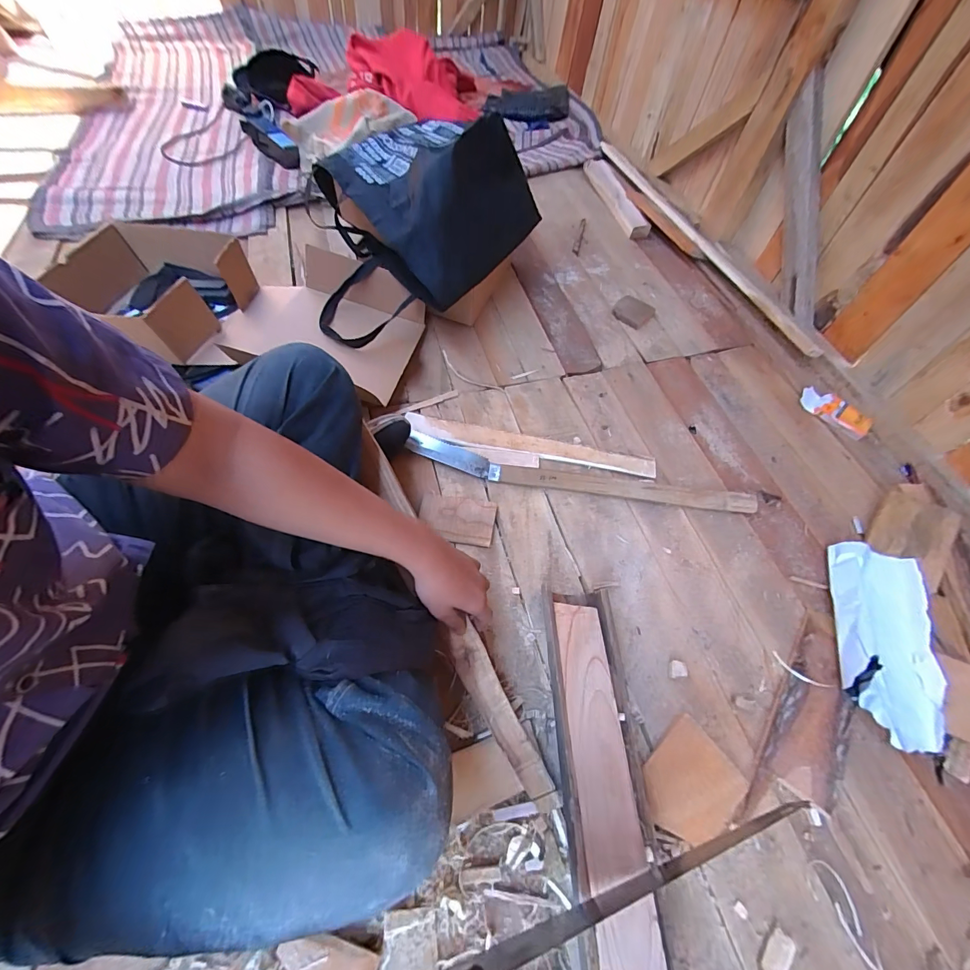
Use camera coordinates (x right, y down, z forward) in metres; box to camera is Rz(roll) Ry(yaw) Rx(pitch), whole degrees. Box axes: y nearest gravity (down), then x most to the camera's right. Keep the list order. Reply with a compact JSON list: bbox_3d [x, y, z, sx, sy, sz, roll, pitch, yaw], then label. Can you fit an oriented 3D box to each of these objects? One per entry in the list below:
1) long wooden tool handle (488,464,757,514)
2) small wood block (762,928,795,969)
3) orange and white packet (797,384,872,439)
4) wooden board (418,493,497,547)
[{"bbox_3d":[0.222,0.004,0.675,0.427,0.024,0.035,8,59,0],"label":"long wooden tool handle"},{"bbox_3d":[0.291,0.468,0.407,0.021,0.005,0.040,39,64,17],"label":"small wood block"},{"bbox_3d":[0.672,-0.142,0.786,0.057,0.028,0.128,-34,68,-21],"label":"orange and white packet"},{"bbox_3d":[-0.044,0.053,0.634,0.115,0.013,0.073,11,59,2],"label":"wooden board"}]

